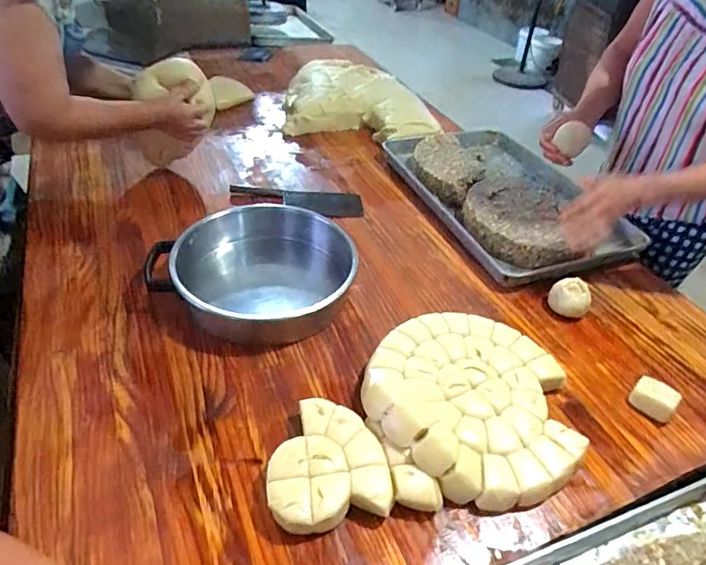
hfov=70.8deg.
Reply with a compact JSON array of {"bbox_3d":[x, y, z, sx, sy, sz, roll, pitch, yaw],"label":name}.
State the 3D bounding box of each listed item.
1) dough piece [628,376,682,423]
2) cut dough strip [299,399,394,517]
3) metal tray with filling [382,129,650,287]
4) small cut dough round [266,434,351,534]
[{"bbox_3d":[0.472,0.186,0.781,0.050,0.034,0.066,-26,52,-31],"label":"dough piece"},{"bbox_3d":[-0.007,0.232,0.676,0.073,0.045,0.180,-24,51,-29],"label":"cut dough strip"},{"bbox_3d":[0.378,-0.234,1.233,0.421,0.058,0.606,-14,46,-21],"label":"metal tray with filling"},{"bbox_3d":[-0.057,0.258,0.636,0.099,0.044,0.109,0,43,-8],"label":"small cut dough round"}]

